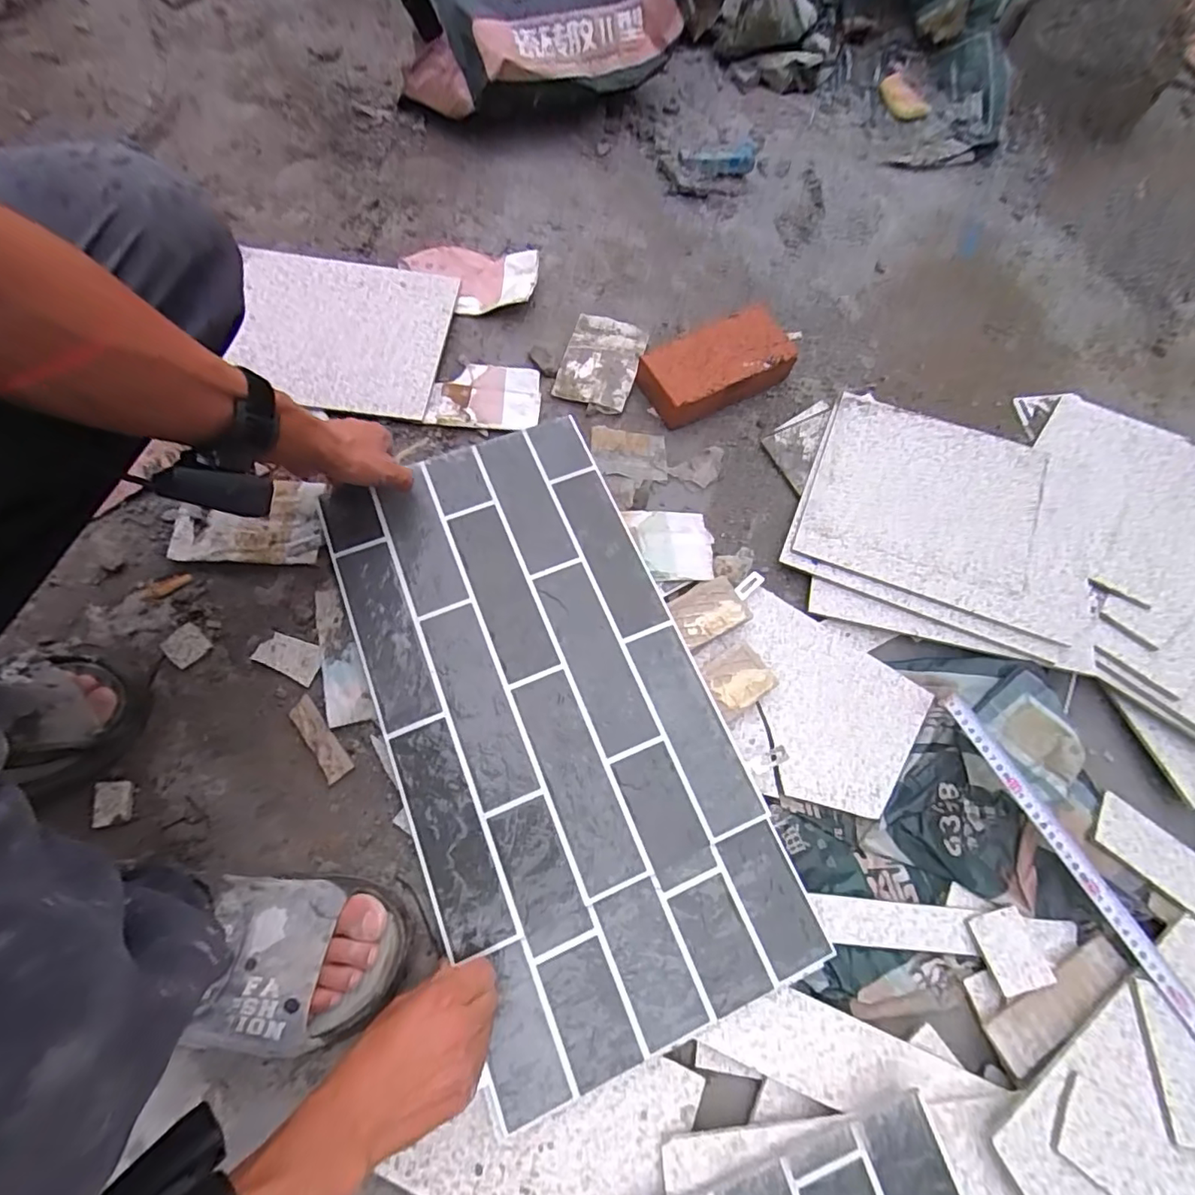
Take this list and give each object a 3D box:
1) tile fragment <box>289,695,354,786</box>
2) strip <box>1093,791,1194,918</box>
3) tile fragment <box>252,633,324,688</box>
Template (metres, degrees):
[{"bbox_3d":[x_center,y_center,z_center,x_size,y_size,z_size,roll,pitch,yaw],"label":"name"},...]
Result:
[{"bbox_3d":[-0.277,0.140,0.565,0.026,0.009,0.088,-34,72,-17],"label":"tile fragment"},{"bbox_3d":[0.604,0.291,0.574,0.199,0.010,0.067,43,70,15],"label":"strip"},{"bbox_3d":[-0.319,0.061,0.589,0.070,0.007,0.040,23,67,7],"label":"tile fragment"}]

